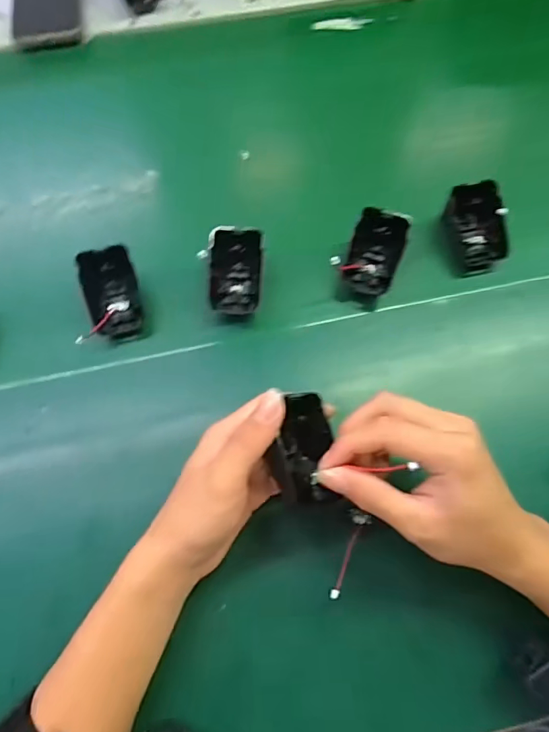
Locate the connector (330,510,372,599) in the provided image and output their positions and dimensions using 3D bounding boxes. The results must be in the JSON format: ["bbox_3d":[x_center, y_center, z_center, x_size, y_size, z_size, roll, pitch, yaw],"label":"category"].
[{"bbox_3d":[0.049,0.127,0.325,0.014,0.013,0.058,22,69,7],"label":"connector"}]

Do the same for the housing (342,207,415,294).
[{"bbox_3d":[0.082,-0.093,0.404,0.046,0.046,0.064,18,69,6],"label":"housing"}]

